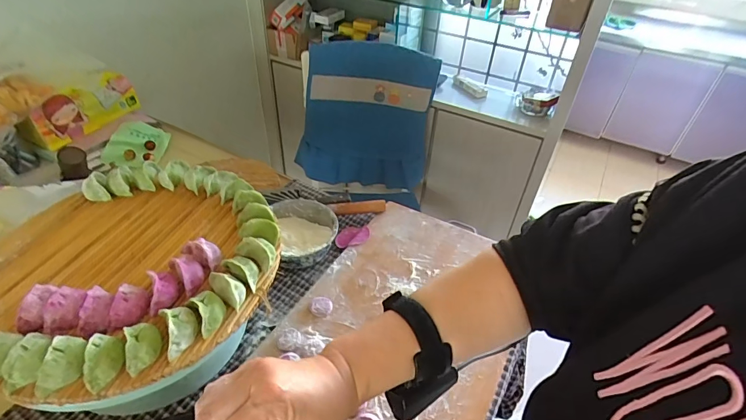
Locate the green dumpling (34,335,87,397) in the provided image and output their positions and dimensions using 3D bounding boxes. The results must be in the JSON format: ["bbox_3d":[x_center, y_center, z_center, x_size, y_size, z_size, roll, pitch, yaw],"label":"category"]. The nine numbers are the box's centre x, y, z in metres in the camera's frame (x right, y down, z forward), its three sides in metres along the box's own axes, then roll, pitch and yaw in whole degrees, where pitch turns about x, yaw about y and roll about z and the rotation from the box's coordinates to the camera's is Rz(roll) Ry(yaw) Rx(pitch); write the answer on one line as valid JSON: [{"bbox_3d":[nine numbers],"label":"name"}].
[{"bbox_3d":[-0.338,0.168,0.441,0.035,0.027,0.057,7,41,4],"label":"green dumpling"}]

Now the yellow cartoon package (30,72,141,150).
[{"bbox_3d":[-0.745,-0.264,1.073,0.039,0.129,0.270,17,43,15],"label":"yellow cartoon package"}]

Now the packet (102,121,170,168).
[{"bbox_3d":[-0.631,-0.182,1.097,0.132,0.050,0.163,3,41,-1],"label":"packet"}]

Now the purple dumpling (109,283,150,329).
[{"bbox_3d":[-0.299,0.117,0.498,0.033,0.025,0.048,4,41,0],"label":"purple dumpling"}]

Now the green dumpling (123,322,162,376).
[{"bbox_3d":[-0.261,0.155,0.461,0.034,0.027,0.050,-11,43,-16],"label":"green dumpling"}]

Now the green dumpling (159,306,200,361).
[{"bbox_3d":[-0.224,0.140,0.475,0.036,0.026,0.051,-14,44,-19],"label":"green dumpling"}]

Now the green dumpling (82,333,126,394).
[{"bbox_3d":[-0.295,0.165,0.447,0.032,0.028,0.053,-6,42,-11],"label":"green dumpling"}]

